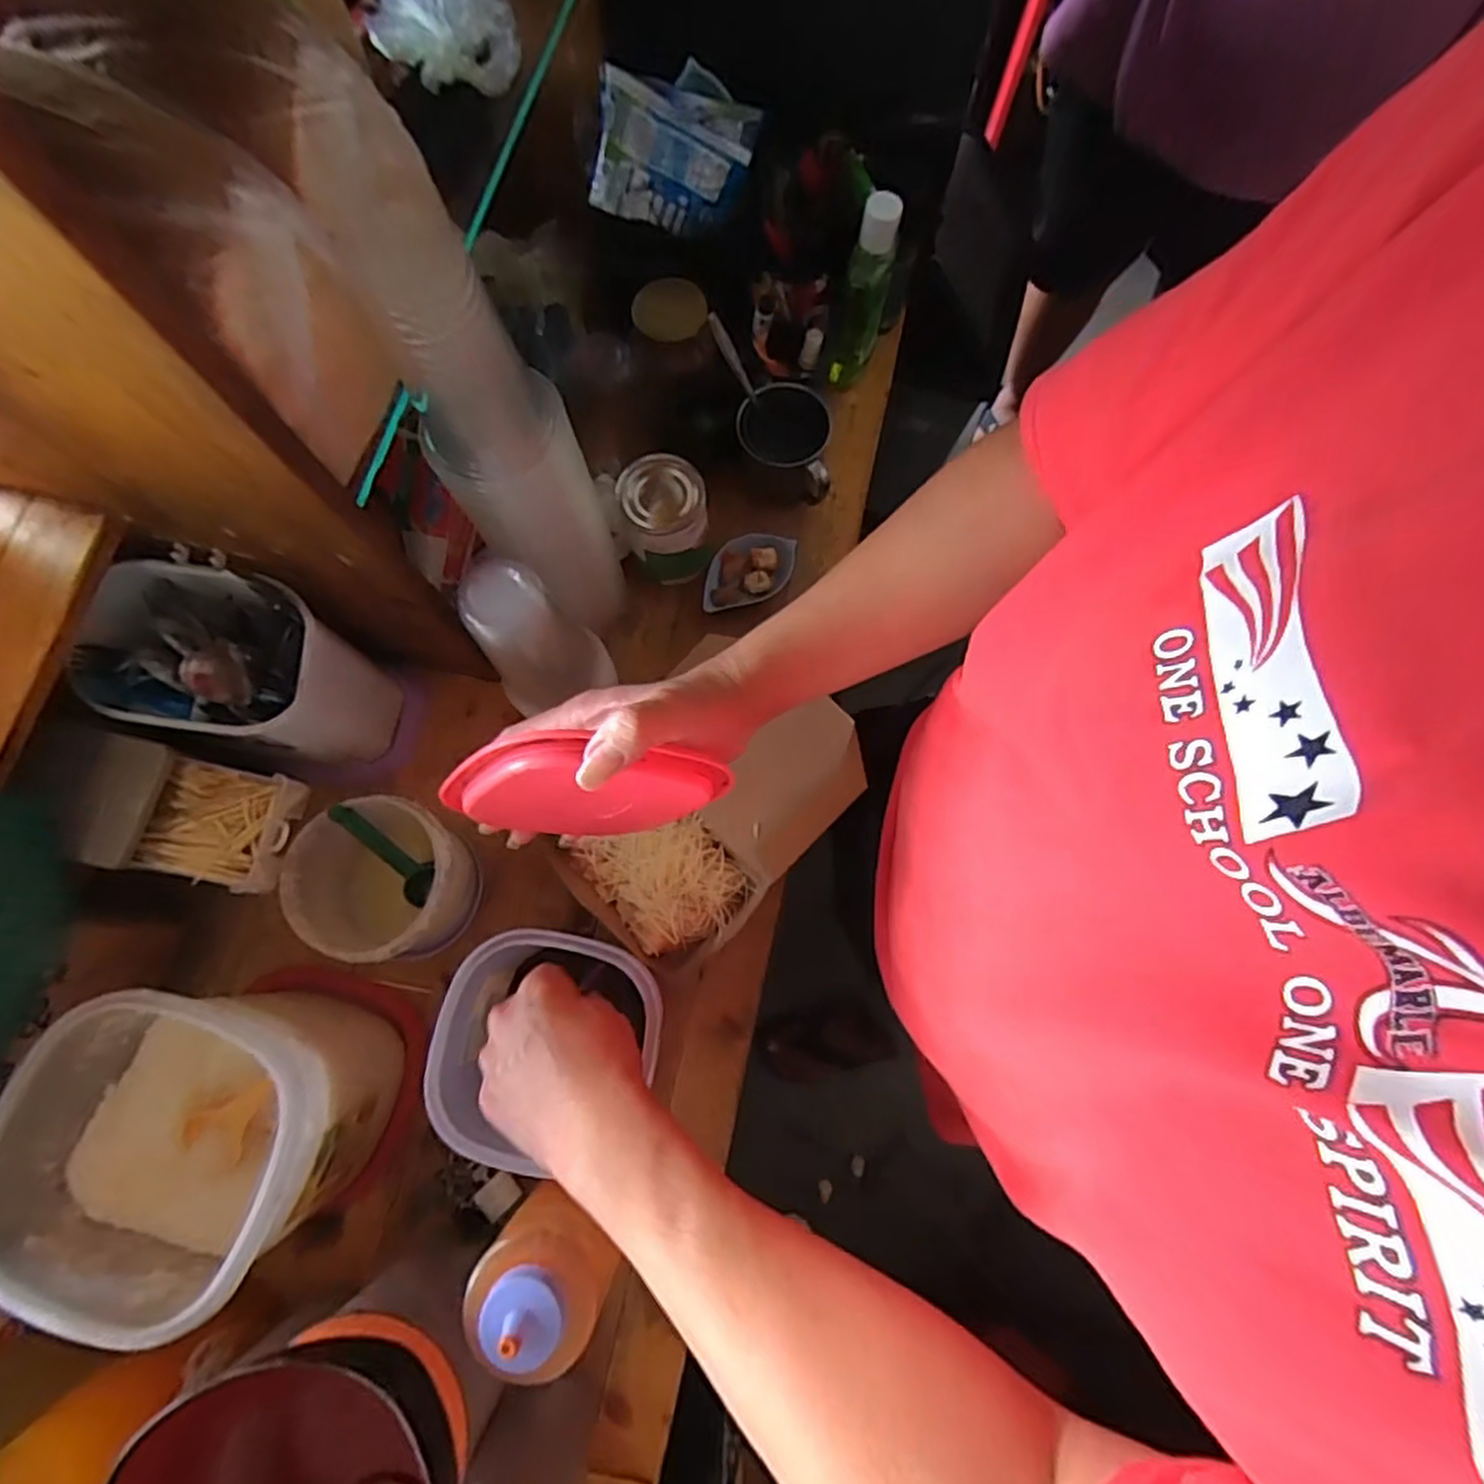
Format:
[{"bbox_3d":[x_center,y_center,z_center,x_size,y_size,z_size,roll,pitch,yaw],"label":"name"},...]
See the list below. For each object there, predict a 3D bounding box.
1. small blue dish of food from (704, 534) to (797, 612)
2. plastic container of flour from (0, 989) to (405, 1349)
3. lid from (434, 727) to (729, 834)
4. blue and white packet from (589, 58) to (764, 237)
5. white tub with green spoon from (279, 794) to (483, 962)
[{"bbox_3d":[0.005,-0.157,0.676,0.096,0.031,0.054,-25,78,-7],"label":"small blue dish of food"},{"bbox_3d":[-0.339,0.253,0.478,0.163,0.169,0.156,24,77,4],"label":"plastic container of flour"},{"bbox_3d":[-0.078,0.027,0.378,0.119,0.116,0.012,-19,62,26],"label":"lid"},{"bbox_3d":[-0.053,-0.473,0.581,0.118,0.102,0.020,1,35,-24],"label":"blue and white packet"},{"bbox_3d":[-0.280,0.111,0.583,0.131,0.107,0.116,34,78,6],"label":"white tub with green spoon"}]

